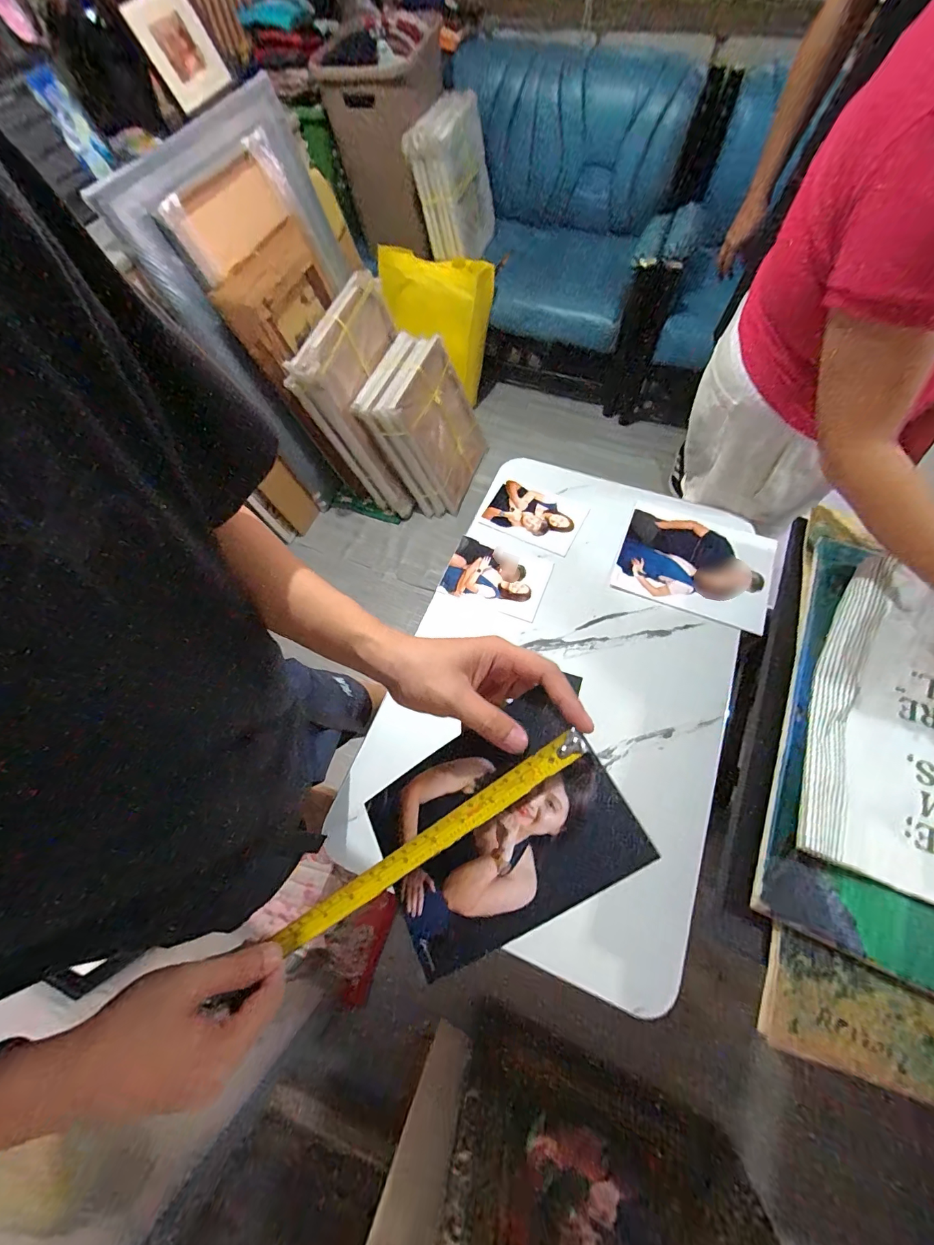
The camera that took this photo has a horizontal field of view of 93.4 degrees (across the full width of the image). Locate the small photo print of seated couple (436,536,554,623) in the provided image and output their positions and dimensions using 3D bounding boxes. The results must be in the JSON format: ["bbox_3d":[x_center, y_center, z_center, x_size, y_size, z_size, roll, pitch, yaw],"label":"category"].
[{"bbox_3d":[0.052,-0.082,0.793,0.178,0.008,0.126,20,67,12],"label":"small photo print of seated couple"}]

